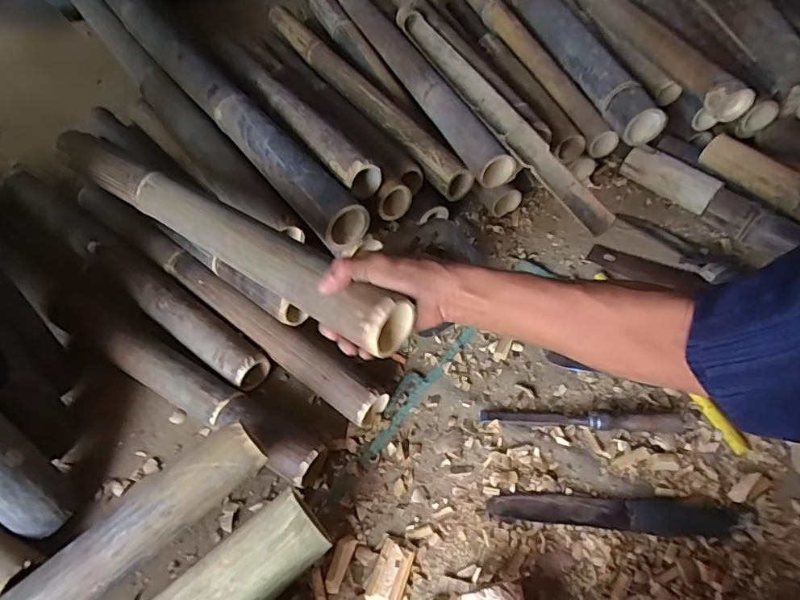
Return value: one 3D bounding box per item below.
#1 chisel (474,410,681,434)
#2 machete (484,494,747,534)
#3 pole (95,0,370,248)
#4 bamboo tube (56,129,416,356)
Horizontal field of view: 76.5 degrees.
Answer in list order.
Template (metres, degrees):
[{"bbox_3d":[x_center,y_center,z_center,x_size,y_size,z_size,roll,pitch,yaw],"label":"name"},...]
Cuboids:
[{"bbox_3d":[0.228,0.148,0.640,0.244,0.019,0.022,3,55,5],"label":"chisel"},{"bbox_3d":[0.240,0.242,0.577,0.267,0.013,0.036,2,55,4],"label":"machete"},{"bbox_3d":[-0.503,-0.549,1.007,0.091,0.071,1.425,-33,59,-19],"label":"pole"},{"bbox_3d":[-0.232,-0.092,0.586,0.584,0.049,0.052,28,61,28],"label":"bamboo tube"}]

